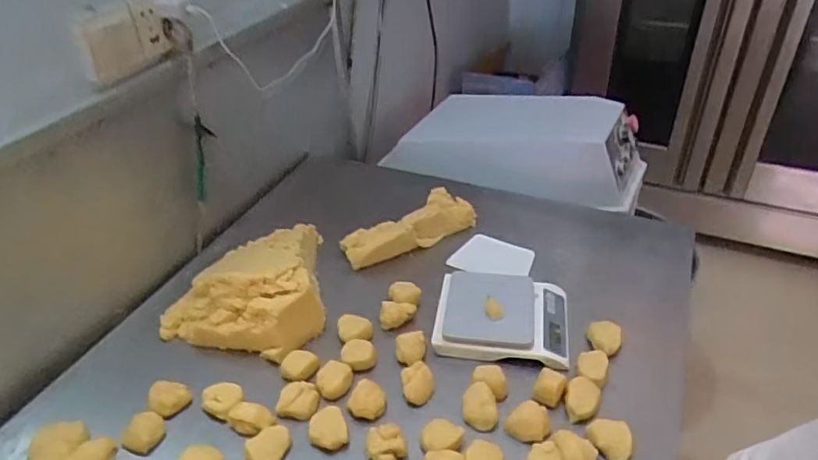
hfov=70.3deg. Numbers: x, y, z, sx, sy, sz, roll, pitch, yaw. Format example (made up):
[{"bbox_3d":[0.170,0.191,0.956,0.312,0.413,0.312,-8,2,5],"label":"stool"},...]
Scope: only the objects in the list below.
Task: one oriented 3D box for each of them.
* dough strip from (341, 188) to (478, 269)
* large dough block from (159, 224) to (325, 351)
[{"bbox_3d":[0.005,-0.006,1.001,0.243,0.050,0.082,-18,39,-20],"label":"dough strip"},{"bbox_3d":[-0.251,0.061,0.886,0.240,0.087,0.260,-4,36,-1],"label":"large dough block"}]

